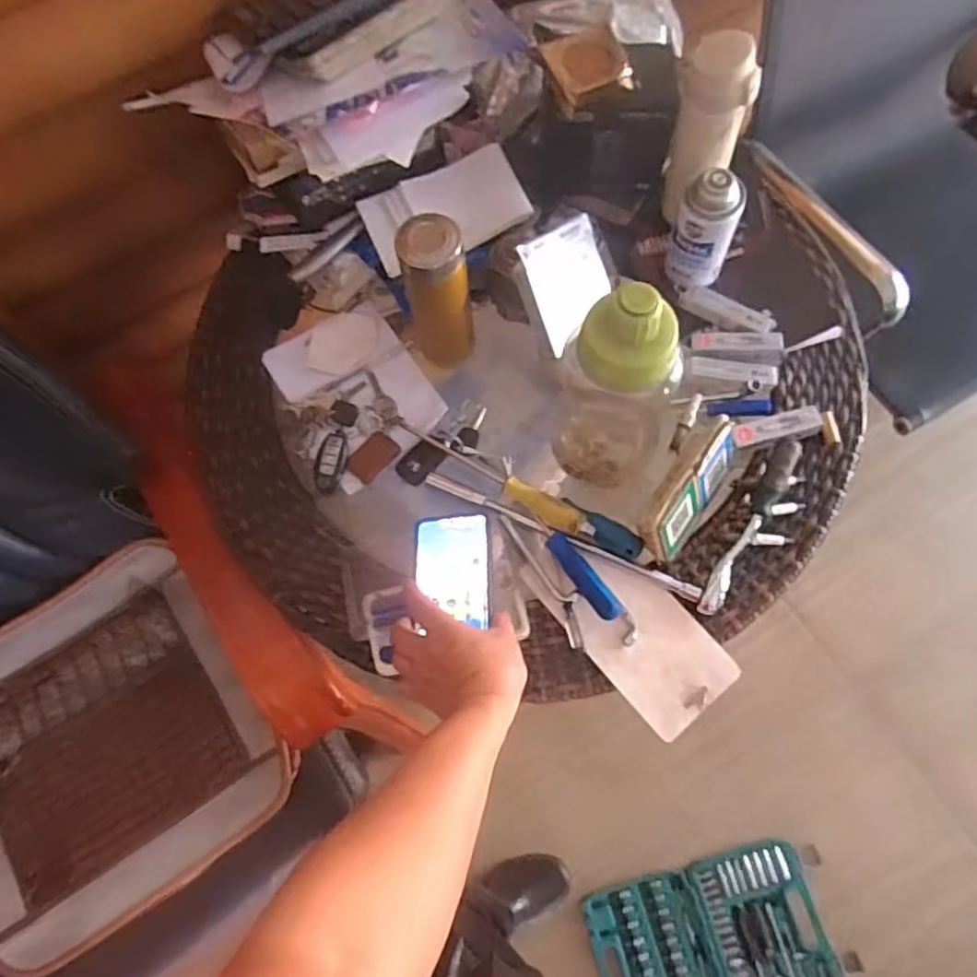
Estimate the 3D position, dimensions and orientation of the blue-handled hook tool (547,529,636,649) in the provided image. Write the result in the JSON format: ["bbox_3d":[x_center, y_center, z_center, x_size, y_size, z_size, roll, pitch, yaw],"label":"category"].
[{"bbox_3d":[0.108,0.102,0.694,0.030,0.039,0.135,-37,73,-11],"label":"blue-handled hook tool"}]

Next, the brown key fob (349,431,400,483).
[{"bbox_3d":[-0.135,-0.036,0.783,0.039,0.006,0.058,36,75,13],"label":"brown key fob"}]

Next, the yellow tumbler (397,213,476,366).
[{"bbox_3d":[-0.054,-0.206,0.726,0.061,0.182,0.071,-17,71,-4],"label":"yellow tumbler"}]

